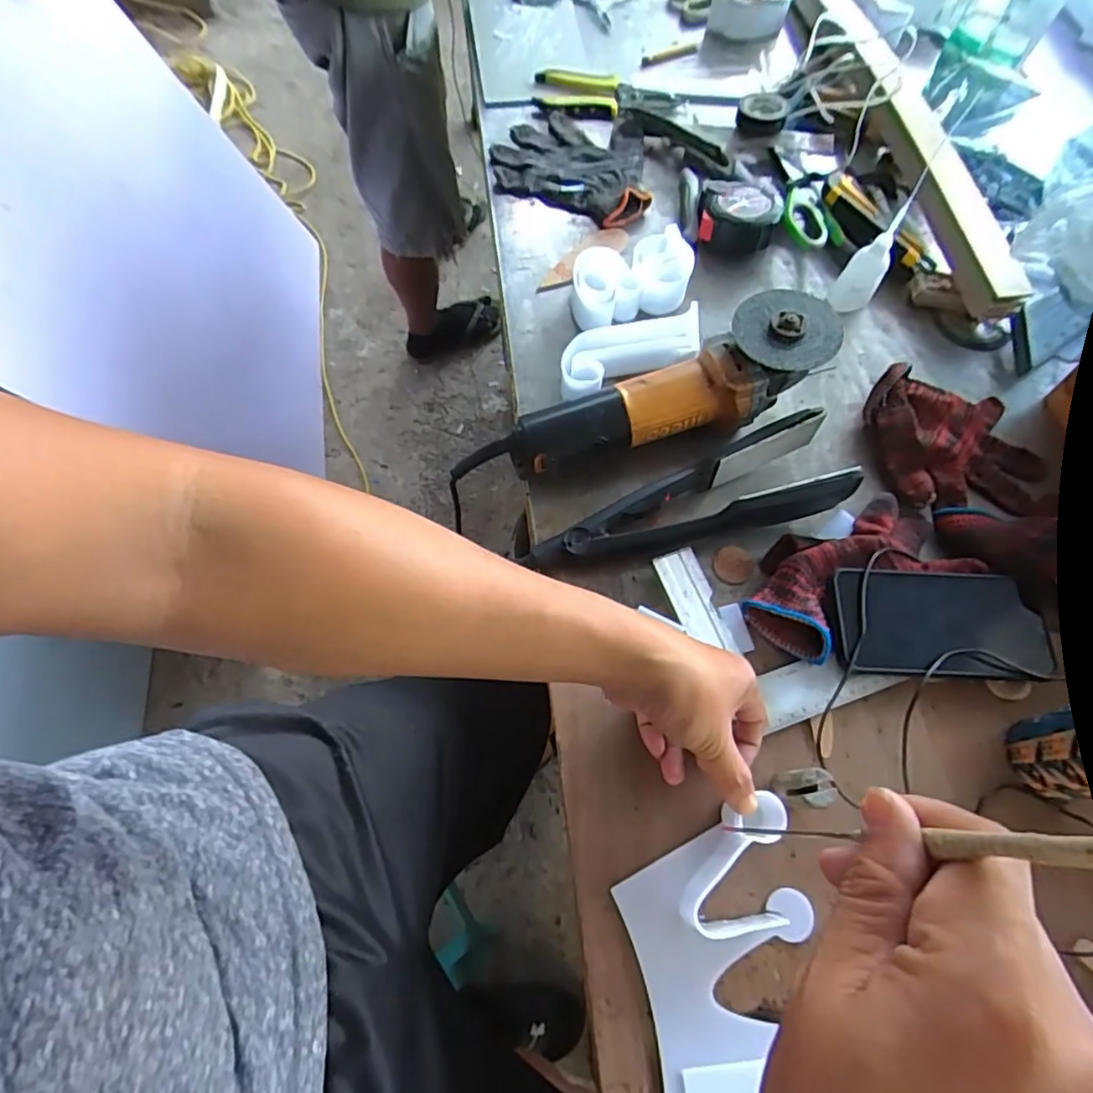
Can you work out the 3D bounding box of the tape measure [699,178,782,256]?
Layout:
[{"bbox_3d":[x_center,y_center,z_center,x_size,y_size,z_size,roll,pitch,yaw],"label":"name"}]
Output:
[{"bbox_3d":[0.208,-0.361,0.672,0.085,0.044,0.081,12,67,5],"label":"tape measure"}]

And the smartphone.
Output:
[{"bbox_3d":[0.295,0.057,0.469,0.144,0.013,0.081,3,67,1],"label":"smartphone"}]

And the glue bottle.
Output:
[{"bbox_3d":[0.316,-0.283,0.598,0.036,0.128,0.021,-12,67,-5],"label":"glue bottle"}]

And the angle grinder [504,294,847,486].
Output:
[{"bbox_3d":[0.106,-0.132,0.536,0.286,0.085,0.079,-20,68,-8],"label":"angle grinder"}]

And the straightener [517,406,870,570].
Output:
[{"bbox_3d":[0.116,-0.036,0.519,0.268,0.055,0.074,-16,68,-7],"label":"straightener"}]

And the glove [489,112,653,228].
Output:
[{"bbox_3d":[0.041,-0.449,0.719,0.181,0.025,0.159,23,68,9],"label":"glove"}]

